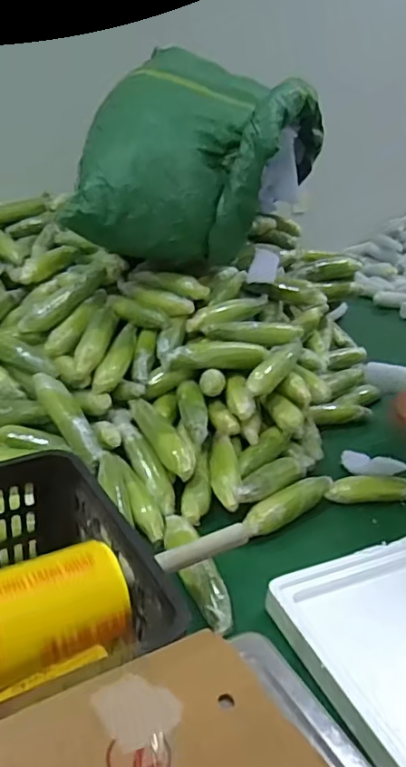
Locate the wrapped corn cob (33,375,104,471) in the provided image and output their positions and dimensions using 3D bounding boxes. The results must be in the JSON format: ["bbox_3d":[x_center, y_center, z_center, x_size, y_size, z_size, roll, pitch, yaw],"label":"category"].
[{"bbox_3d":[-0.256,0.060,1.086,0.043,0.044,0.244,-14,53,-40],"label":"wrapped corn cob"}]

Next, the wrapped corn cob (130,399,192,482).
[{"bbox_3d":[-0.075,0.103,1.115,0.054,0.052,0.212,-10,43,-33],"label":"wrapped corn cob"}]

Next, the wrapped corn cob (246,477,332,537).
[{"bbox_3d":[0.157,0.222,1.059,0.218,0.050,0.046,-19,35,-40],"label":"wrapped corn cob"}]

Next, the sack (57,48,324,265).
[{"bbox_3d":[0.017,-0.517,1.327,0.399,0.398,0.573,13,27,15],"label":"sack"}]

